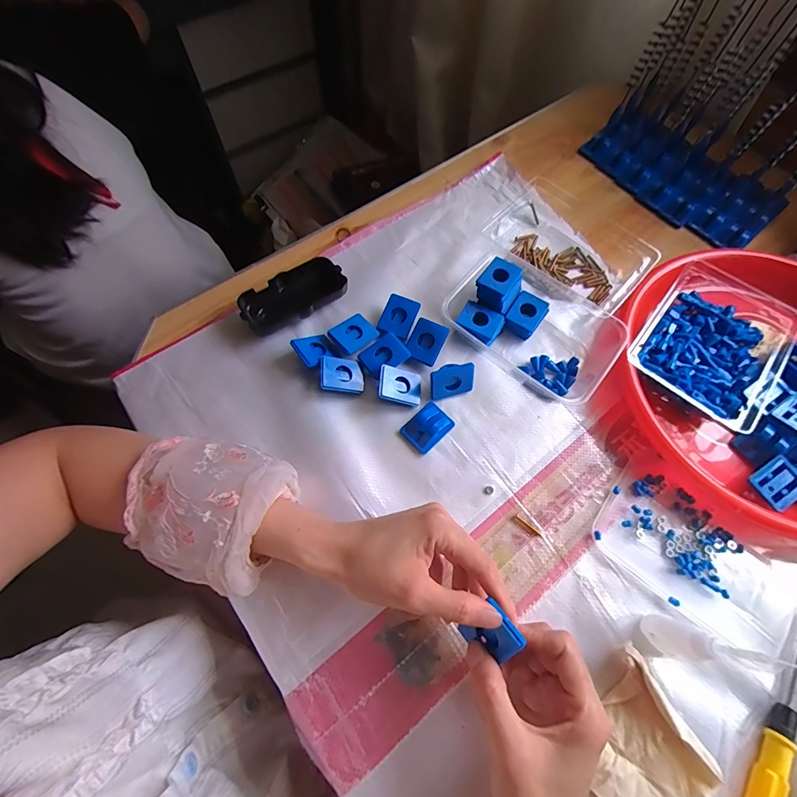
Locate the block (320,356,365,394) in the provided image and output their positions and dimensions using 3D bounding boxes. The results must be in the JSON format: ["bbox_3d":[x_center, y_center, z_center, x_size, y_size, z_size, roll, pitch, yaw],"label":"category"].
[{"bbox_3d":[-0.056,-0.023,0.384,0.045,0.006,0.037,8,60,-30],"label":"block"}]

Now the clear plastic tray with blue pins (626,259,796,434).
[{"bbox_3d":[0.318,-0.060,0.401,0.125,0.036,0.182,38,72,13],"label":"clear plastic tray with blue pins"}]

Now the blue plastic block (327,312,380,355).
[{"bbox_3d":[-0.045,-0.066,0.397,0.041,0.009,0.034,-41,74,-16],"label":"blue plastic block"}]

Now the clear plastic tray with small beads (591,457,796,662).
[{"bbox_3d":[0.259,0.130,0.331,0.163,0.019,0.102,34,71,12],"label":"clear plastic tray with small beads"}]

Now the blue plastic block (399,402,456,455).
[{"bbox_3d":[0.028,0.027,0.375,0.044,0.014,0.034,-42,74,-16],"label":"blue plastic block"}]

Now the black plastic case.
[{"bbox_3d":[-0.110,-0.107,0.411,0.107,0.025,0.050,-32,72,-13],"label":"black plastic case"}]

